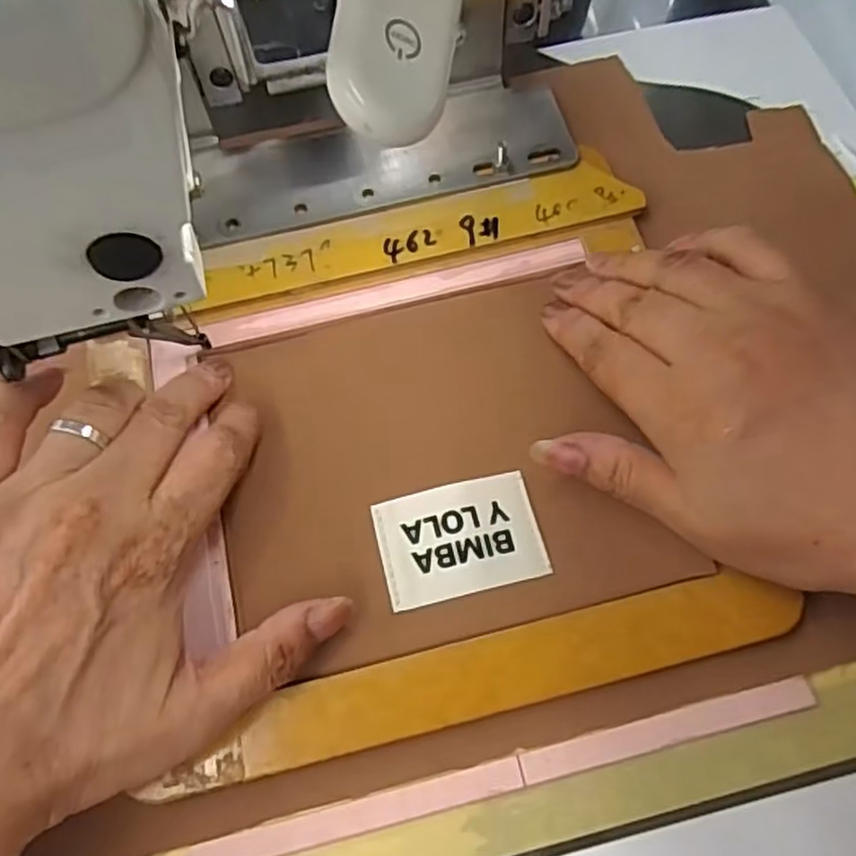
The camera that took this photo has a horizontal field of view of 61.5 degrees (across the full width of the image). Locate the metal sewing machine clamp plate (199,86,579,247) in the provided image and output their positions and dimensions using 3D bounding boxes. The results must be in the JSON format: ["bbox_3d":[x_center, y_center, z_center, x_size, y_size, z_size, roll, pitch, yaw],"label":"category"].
[{"bbox_3d":[-0.020,-0.121,0.320,0.166,0.007,0.052,-14,66,-3],"label":"metal sewing machine clamp plate"}]

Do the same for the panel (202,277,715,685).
[{"bbox_3d":[0.000,0.013,0.278,0.155,0.006,0.133,-14,68,-2],"label":"panel"}]

